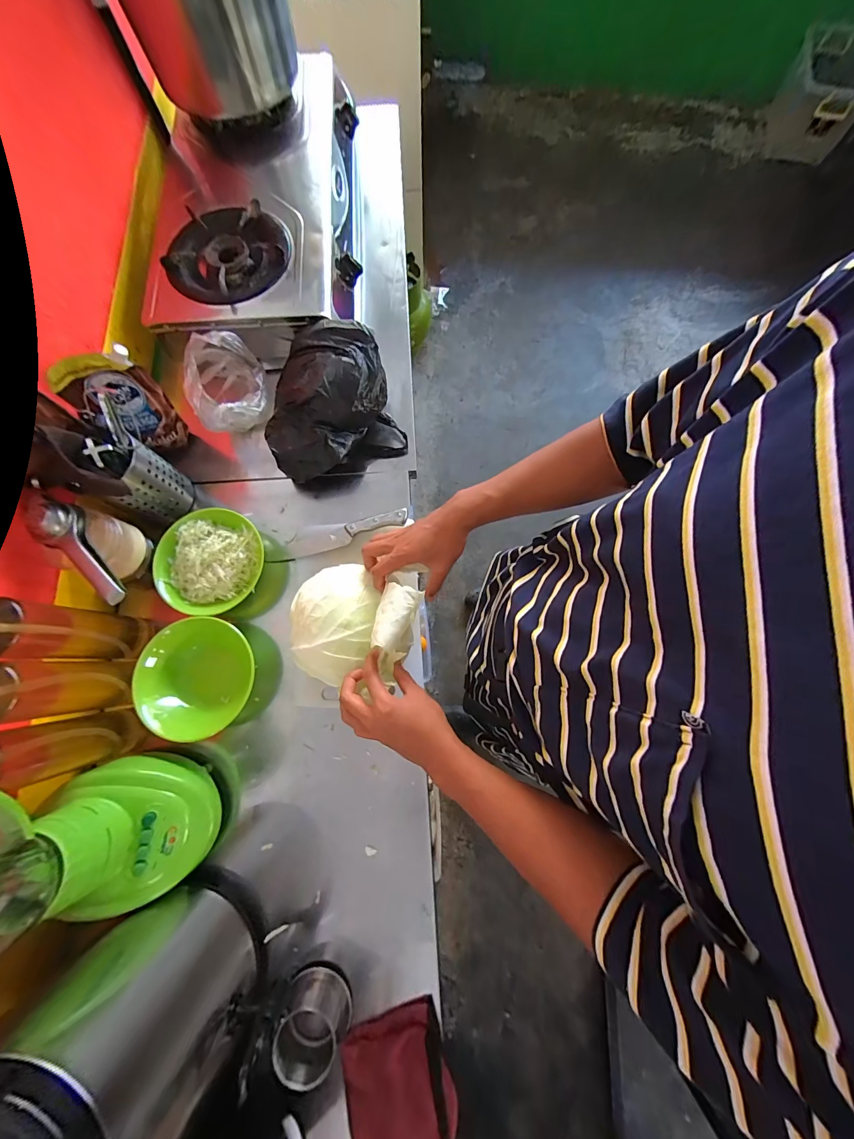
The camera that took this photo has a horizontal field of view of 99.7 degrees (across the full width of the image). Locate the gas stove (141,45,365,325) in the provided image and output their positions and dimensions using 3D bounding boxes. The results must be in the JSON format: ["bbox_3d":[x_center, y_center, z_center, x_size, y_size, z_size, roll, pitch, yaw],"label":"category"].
[{"bbox_3d":[-0.337,-0.722,0.700,0.378,0.090,0.610,-4,76,0],"label":"gas stove"}]

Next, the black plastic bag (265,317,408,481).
[{"bbox_3d":[-0.177,-0.292,0.636,0.222,0.120,0.220,-22,77,-5],"label":"black plastic bag"}]

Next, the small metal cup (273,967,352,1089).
[{"bbox_3d":[-0.145,0.588,0.469,0.084,0.063,0.078,9,77,3],"label":"small metal cup"}]

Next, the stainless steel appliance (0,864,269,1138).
[{"bbox_3d":[-0.335,0.525,0.360,0.208,0.283,0.228,31,79,8],"label":"stainless steel appliance"}]

